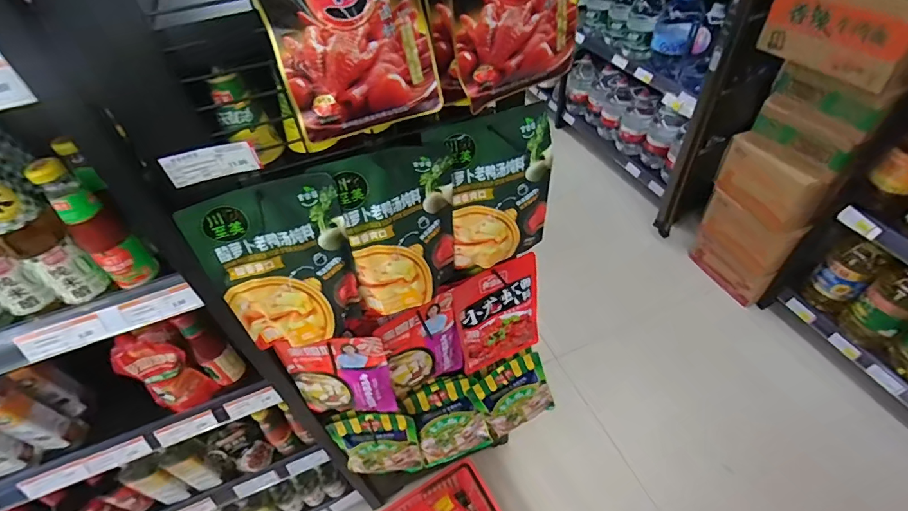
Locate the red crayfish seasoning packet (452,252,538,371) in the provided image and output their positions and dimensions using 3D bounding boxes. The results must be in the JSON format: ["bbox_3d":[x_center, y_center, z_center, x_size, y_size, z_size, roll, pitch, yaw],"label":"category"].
[{"bbox_3d":[0.090,0.119,0.866,0.174,0.227,0.056,-23,50,-16],"label":"red crayfish seasoning packet"}]

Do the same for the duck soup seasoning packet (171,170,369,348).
[{"bbox_3d":[-0.223,0.025,0.595,0.175,0.266,0.019,-16,37,-14],"label":"duck soup seasoning packet"}]

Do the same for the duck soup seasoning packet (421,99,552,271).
[{"bbox_3d":[0.064,-0.089,0.649,0.167,0.242,0.049,-19,49,-12],"label":"duck soup seasoning packet"}]

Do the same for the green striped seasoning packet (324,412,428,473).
[{"bbox_3d":[-0.170,0.424,0.994,0.175,0.221,0.059,-3,48,3],"label":"green striped seasoning packet"}]

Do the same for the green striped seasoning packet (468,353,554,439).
[{"bbox_3d":[0.143,0.334,1.038,0.173,0.213,0.021,-28,33,-7],"label":"green striped seasoning packet"}]

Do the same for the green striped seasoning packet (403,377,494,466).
[{"bbox_3d":[-0.010,0.381,1.016,0.163,0.242,0.028,-17,28,-6],"label":"green striped seasoning packet"}]

